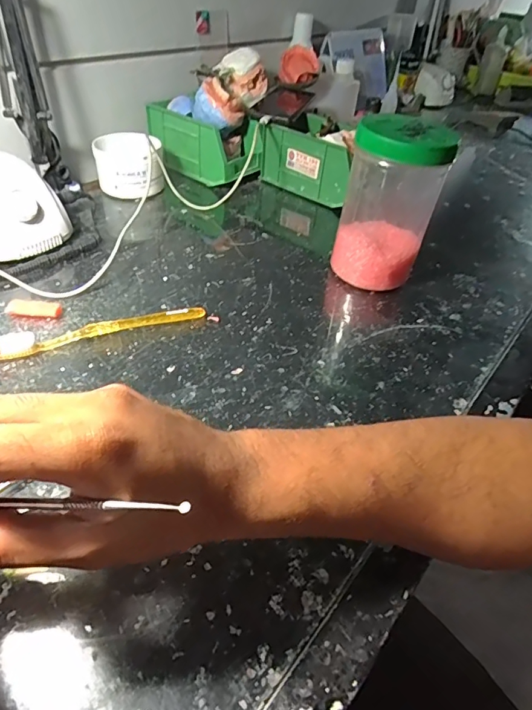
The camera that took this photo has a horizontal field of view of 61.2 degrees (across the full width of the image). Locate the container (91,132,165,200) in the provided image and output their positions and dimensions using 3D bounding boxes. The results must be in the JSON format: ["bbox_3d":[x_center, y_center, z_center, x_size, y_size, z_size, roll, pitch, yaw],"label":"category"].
[{"bbox_3d":[-0.192,-0.265,0.633,0.092,0.073,0.086,-8,45,-15],"label":"container"}]

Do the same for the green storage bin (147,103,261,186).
[{"bbox_3d":[-0.095,-0.330,0.703,0.172,0.078,0.107,31,48,24],"label":"green storage bin"}]

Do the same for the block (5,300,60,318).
[{"bbox_3d":[-0.223,-0.043,0.432,0.050,0.011,0.017,3,43,-5],"label":"block"}]

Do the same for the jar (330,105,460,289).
[{"bbox_3d":[0.130,-0.154,0.480,0.090,0.162,0.077,16,43,10],"label":"jar"}]

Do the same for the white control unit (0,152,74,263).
[{"bbox_3d":[-0.291,-0.167,0.505,0.113,0.079,0.123,-20,49,-26],"label":"white control unit"}]

